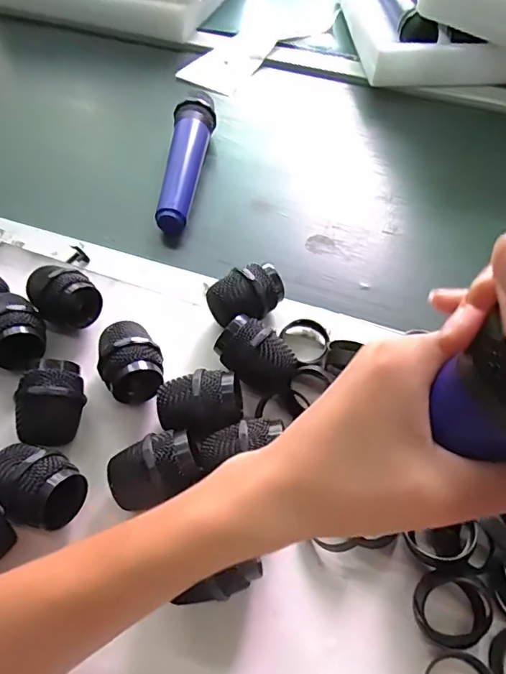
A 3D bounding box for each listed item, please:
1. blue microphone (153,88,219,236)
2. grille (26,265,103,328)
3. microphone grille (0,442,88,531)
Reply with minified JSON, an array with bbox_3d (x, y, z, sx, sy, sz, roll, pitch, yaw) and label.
[{"bbox_3d":[-0.072,-0.188,0.536,0.040,0.057,0.183,4,56,2],"label":"blue microphone"},{"bbox_3d":[-0.164,-0.036,0.417,0.047,0.046,0.066,-38,65,-23],"label":"grille"},{"bbox_3d":[-0.145,0.102,0.333,0.061,0.053,0.046,34,62,20],"label":"microphone grille"}]

